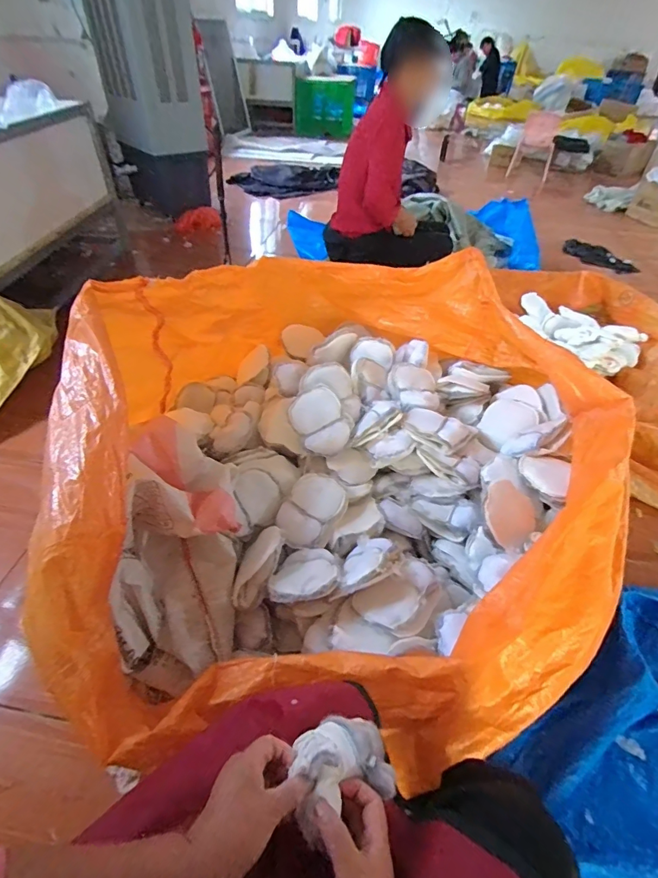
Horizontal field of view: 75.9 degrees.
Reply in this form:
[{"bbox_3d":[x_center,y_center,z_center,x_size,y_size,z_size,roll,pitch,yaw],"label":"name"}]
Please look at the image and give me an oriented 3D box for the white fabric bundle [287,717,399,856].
[{"bbox_3d":[0.011,0.342,0.440,0.113,0.054,0.088,-23,52,-22],"label":"white fabric bundle"}]

